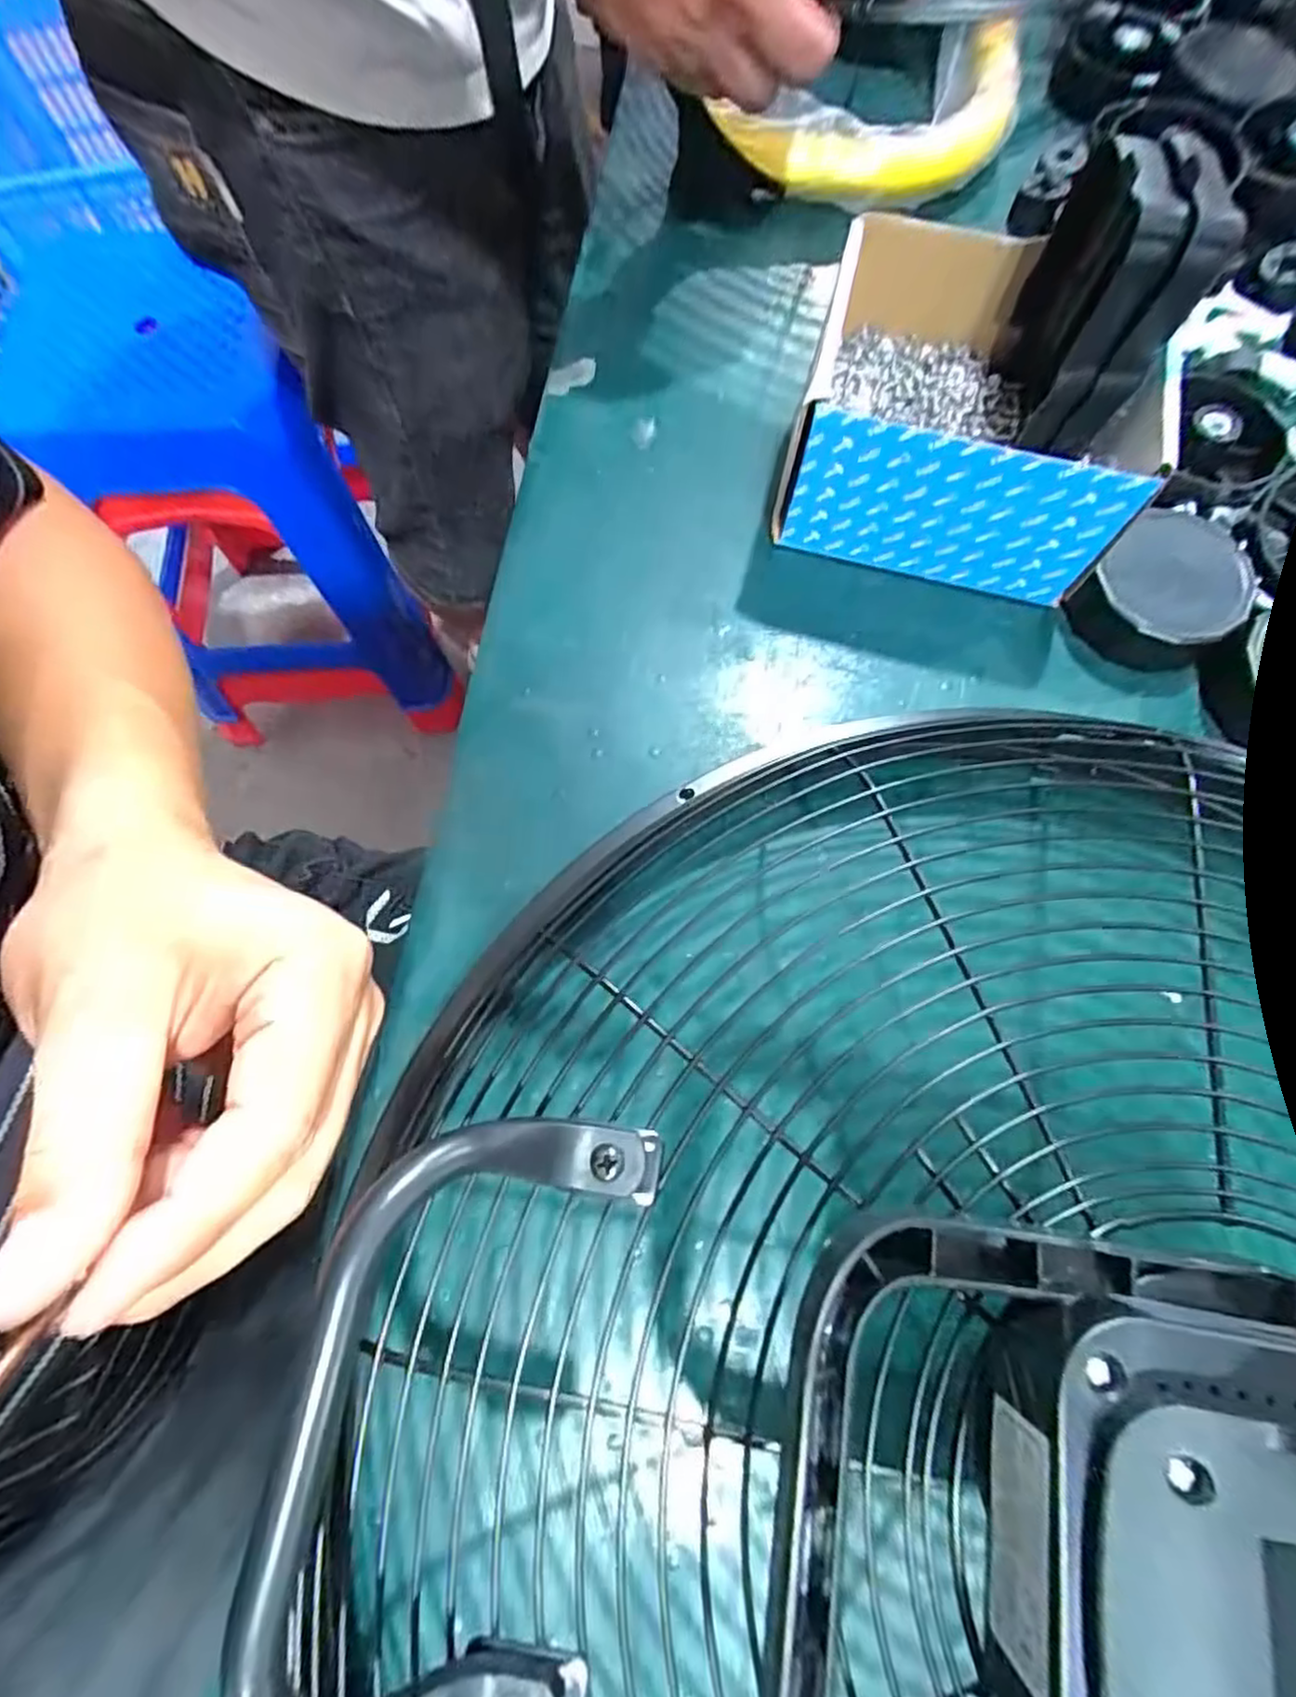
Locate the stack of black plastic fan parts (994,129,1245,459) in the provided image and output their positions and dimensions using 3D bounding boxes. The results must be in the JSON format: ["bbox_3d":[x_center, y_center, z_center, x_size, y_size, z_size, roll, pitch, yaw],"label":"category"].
[{"bbox_3d":[0.163,-0.198,0.257,0.033,0.087,0.056,-3,71,-1],"label":"stack of black plastic fan parts"}]

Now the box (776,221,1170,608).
[{"bbox_3d":[0.129,-0.180,0.301,0.130,0.078,0.110,12,71,4],"label":"box"}]

